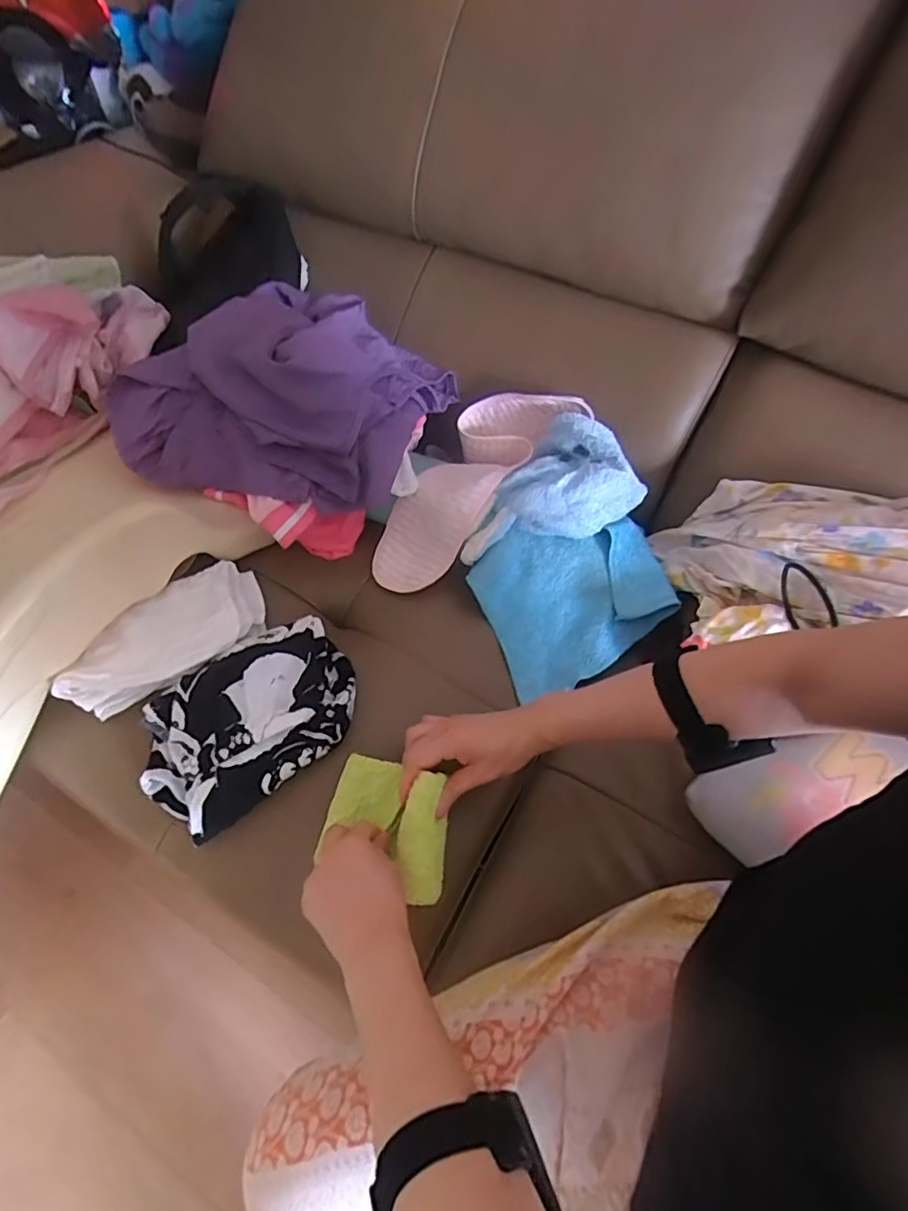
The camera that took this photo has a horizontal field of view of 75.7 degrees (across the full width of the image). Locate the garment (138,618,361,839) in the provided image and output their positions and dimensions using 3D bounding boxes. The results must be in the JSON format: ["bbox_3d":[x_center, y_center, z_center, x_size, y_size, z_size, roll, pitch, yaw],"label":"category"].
[{"bbox_3d":[-0.188,0.106,0.546,0.205,0.072,0.127,-31,62,-20],"label":"garment"}]

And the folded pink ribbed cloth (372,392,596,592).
[{"bbox_3d":[0.015,-0.135,0.682,0.132,0.082,0.281,32,74,19],"label":"folded pink ribbed cloth"}]

